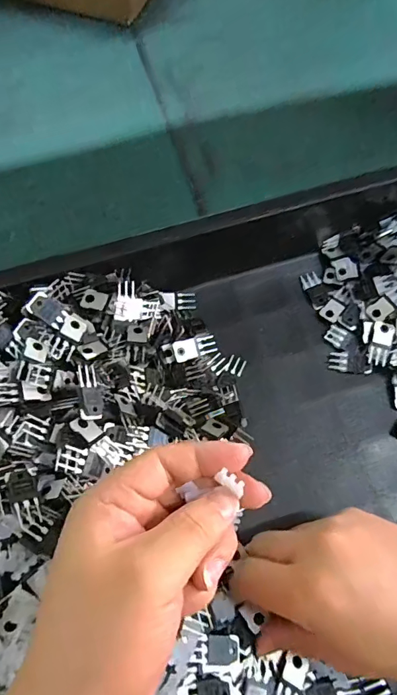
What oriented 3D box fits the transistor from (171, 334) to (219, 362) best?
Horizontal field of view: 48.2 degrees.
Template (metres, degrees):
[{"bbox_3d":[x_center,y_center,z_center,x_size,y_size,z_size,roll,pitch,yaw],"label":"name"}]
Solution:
[{"bbox_3d":[-0.002,0.000,0.347,0.035,0.006,0.015,-14,67,-24],"label":"transistor"}]

